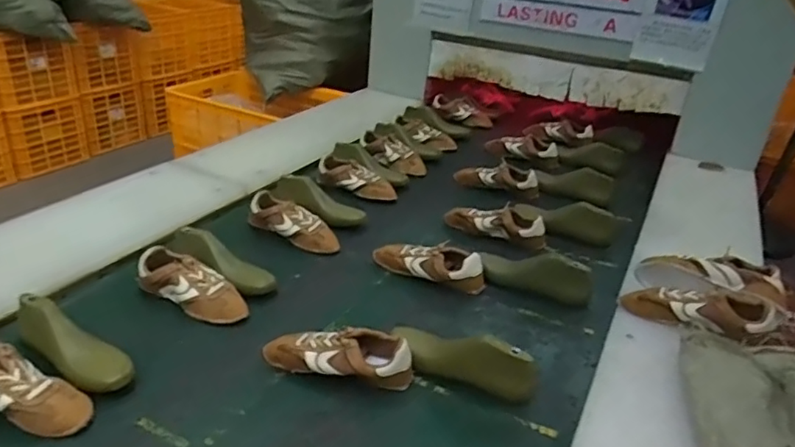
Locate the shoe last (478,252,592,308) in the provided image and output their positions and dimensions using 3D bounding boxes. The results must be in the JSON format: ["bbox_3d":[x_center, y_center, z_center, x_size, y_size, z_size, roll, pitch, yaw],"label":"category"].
[{"bbox_3d":[0.272,0.095,1.157,0.228,0.073,0.060,18,31,21],"label":"shoe last"}]

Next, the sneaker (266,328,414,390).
[{"bbox_3d":[-0.091,0.201,0.901,0.232,0.066,0.085,11,27,10],"label":"sneaker"}]

